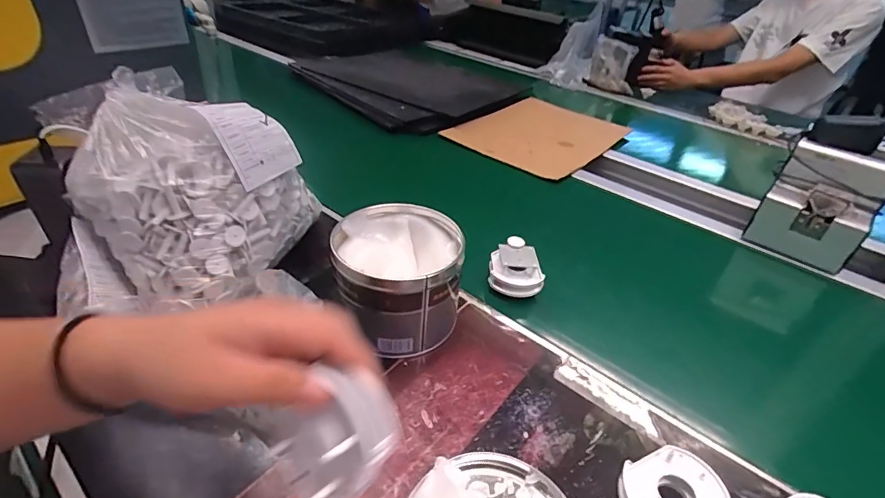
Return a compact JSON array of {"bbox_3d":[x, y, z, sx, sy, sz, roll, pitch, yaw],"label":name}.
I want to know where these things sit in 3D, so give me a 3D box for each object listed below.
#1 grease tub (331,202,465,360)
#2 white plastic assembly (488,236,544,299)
[{"bbox_3d":[-0.045,0.031,0.461,0.125,0.098,0.129,1,37,-6],"label":"grease tub"},{"bbox_3d":[0.089,0.023,0.539,0.062,0.046,0.060,8,37,4],"label":"white plastic assembly"}]

